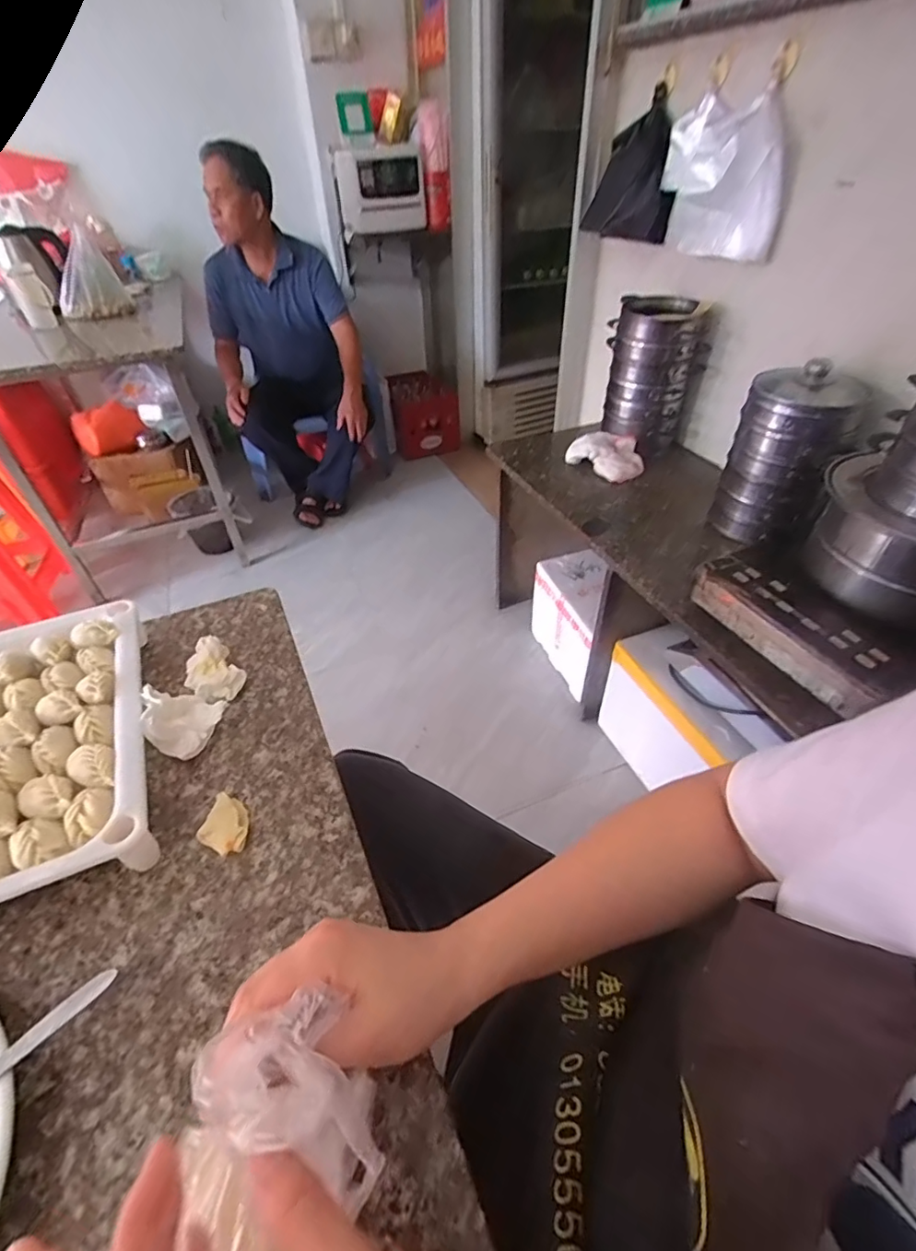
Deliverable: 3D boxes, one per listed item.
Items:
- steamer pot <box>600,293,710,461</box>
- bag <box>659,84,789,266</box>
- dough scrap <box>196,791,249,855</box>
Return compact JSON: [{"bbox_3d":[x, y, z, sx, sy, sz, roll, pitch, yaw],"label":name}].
[{"bbox_3d":[0.438,-0.565,1.223,0.172,0.310,0.203,2,43,5],"label":"steamer pot"},{"bbox_3d":[0.513,-0.871,1.025,0.091,0.245,0.394,-5,40,-13],"label":"bag"},{"bbox_3d":[-0.163,0.140,0.373,0.031,0.010,0.039,5,43,7],"label":"dough scrap"}]

